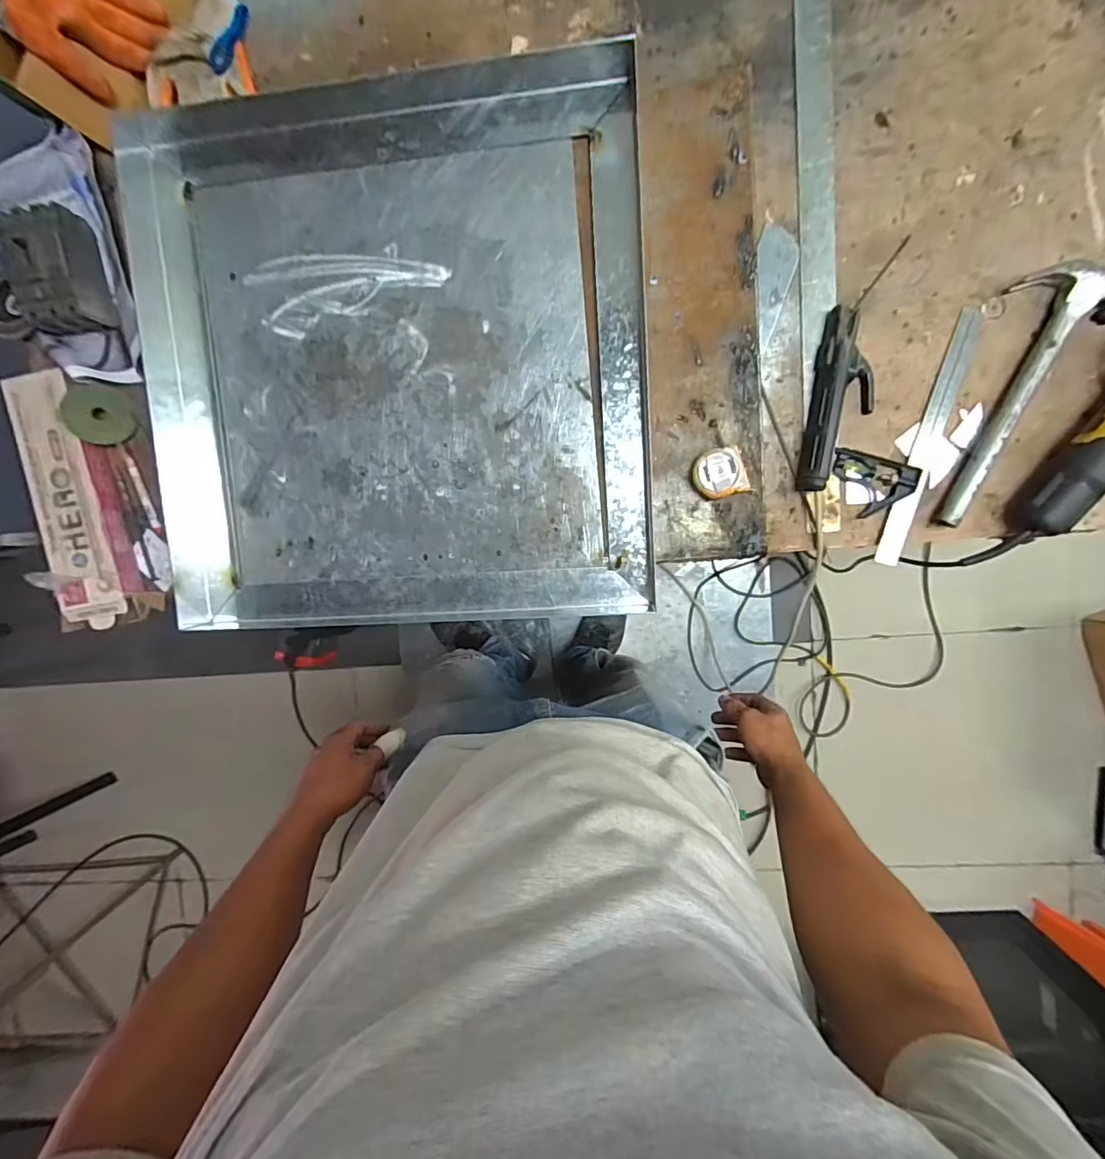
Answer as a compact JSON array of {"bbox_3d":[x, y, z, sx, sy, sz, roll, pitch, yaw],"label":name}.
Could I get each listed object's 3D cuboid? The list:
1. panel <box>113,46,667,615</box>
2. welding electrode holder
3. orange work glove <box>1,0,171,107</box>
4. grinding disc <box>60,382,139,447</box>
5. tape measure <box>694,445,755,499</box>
[{"bbox_3d":[-0.197,-0.267,0.640,0.634,0.036,0.647,-3,94,5],"label":"panel"},{"bbox_3d":[0.344,-0.242,0.596,0.072,0.032,0.280,12,95,4],"label":"welding electrode holder"},{"bbox_3d":[-0.555,-0.677,0.607,0.137,0.084,0.153,45,97,1],"label":"orange work glove"},{"bbox_3d":[-0.603,-0.219,0.684,0.081,0.013,0.076,-7,114,-16],"label":"grinding disc"},{"bbox_3d":[0.198,-0.125,0.612,0.056,0.037,0.057,-14,93,6],"label":"tape measure"}]

